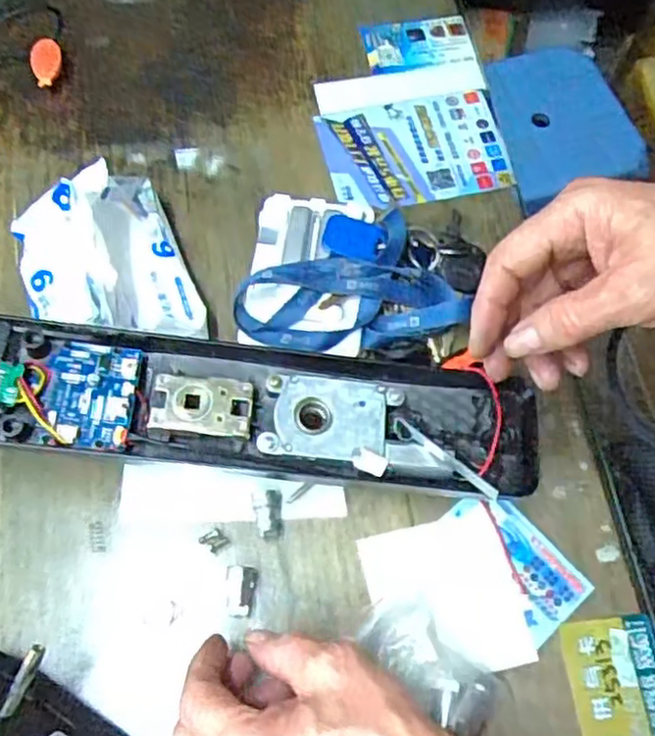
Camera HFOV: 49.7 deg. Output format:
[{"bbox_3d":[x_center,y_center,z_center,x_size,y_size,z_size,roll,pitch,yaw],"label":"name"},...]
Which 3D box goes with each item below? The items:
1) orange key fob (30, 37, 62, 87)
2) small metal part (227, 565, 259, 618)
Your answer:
[{"bbox_3d":[-0.219,-0.237,0.552,0.021,0.023,0.034,-7,66,-3],"label":"orange key fob"},{"bbox_3d":[-0.049,0.126,0.399,0.017,0.004,0.027,7,66,3],"label":"small metal part"}]

